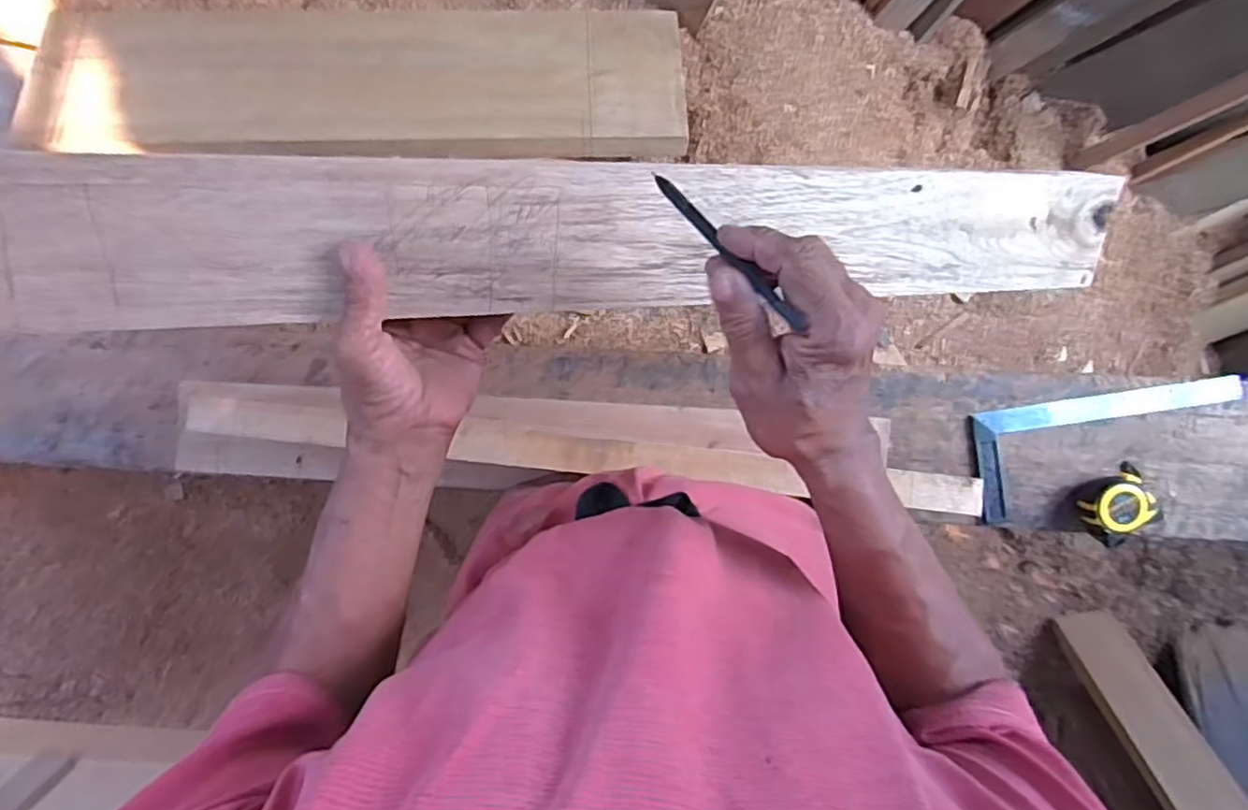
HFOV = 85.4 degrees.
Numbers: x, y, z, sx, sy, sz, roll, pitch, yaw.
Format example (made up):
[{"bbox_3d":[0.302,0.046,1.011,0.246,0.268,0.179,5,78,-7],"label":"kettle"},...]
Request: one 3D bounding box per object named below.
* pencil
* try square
[{"bbox_3d":[0.053,-0.087,0.367,0.007,0.010,0.131,-40,60,5],"label":"pencil"},{"bbox_3d":[0.575,0.053,0.800,0.303,0.014,0.129,-9,94,4],"label":"try square"}]

